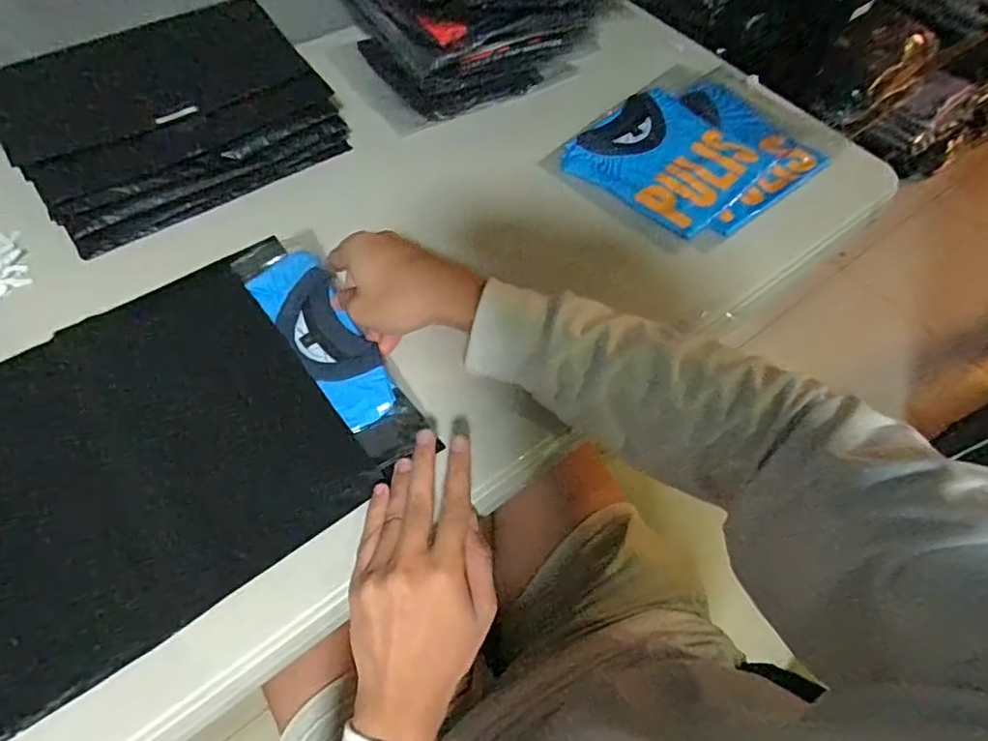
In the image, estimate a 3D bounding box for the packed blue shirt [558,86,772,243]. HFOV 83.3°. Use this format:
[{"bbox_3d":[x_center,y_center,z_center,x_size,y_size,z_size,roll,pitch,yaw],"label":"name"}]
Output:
[{"bbox_3d":[0.187,-0.230,0.593,0.173,0.011,0.165,41,66,21],"label":"packed blue shirt"}]

